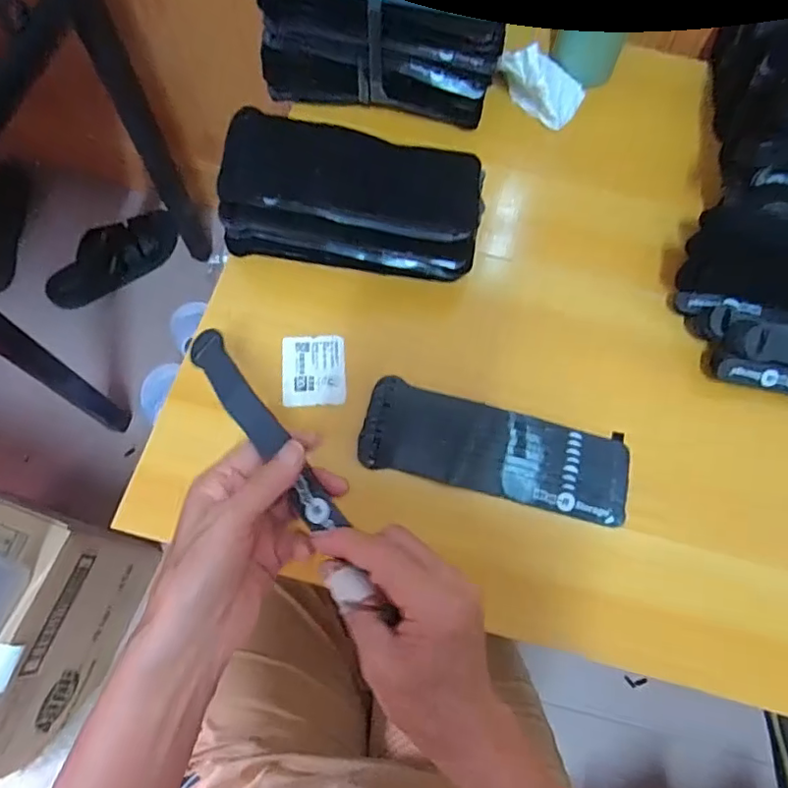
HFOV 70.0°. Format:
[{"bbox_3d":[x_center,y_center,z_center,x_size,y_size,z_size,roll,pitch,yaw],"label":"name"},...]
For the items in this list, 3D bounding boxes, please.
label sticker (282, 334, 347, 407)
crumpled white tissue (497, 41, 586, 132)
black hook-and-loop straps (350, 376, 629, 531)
[{"bbox_3d":[-0.064,-0.019,0.447,0.049,0.004,0.058,-3,71,-3],"label":"label sticker"},{"bbox_3d":[0.142,-0.298,0.525,0.073,0.058,0.063,31,73,9],"label":"crumpled white tissue"},{"bbox_3d":[0.077,0.042,0.424,0.198,0.013,0.067,13,71,3],"label":"black hook-and-loop straps"}]

